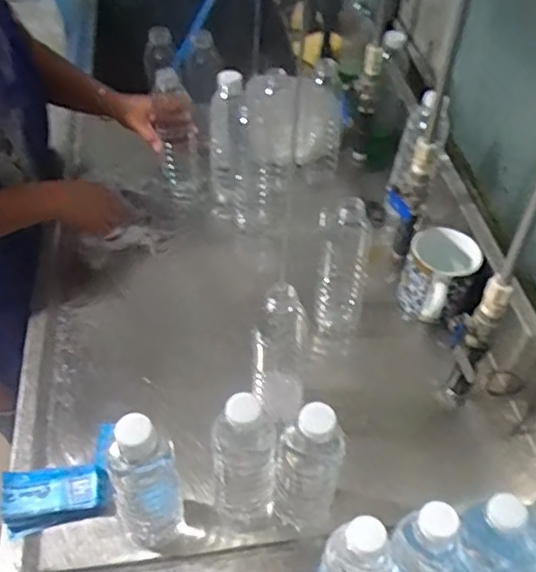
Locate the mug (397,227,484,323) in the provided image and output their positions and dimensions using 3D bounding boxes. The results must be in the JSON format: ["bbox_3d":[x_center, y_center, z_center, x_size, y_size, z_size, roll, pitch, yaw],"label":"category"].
[{"bbox_3d":[0.223,-0.009,0.888,0.096,0.107,0.088,2,47,-2],"label":"mug"}]

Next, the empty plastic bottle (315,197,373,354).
[{"bbox_3d":[0.093,-0.006,0.852,0.067,0.234,0.056,11,47,7],"label":"empty plastic bottle"}]

